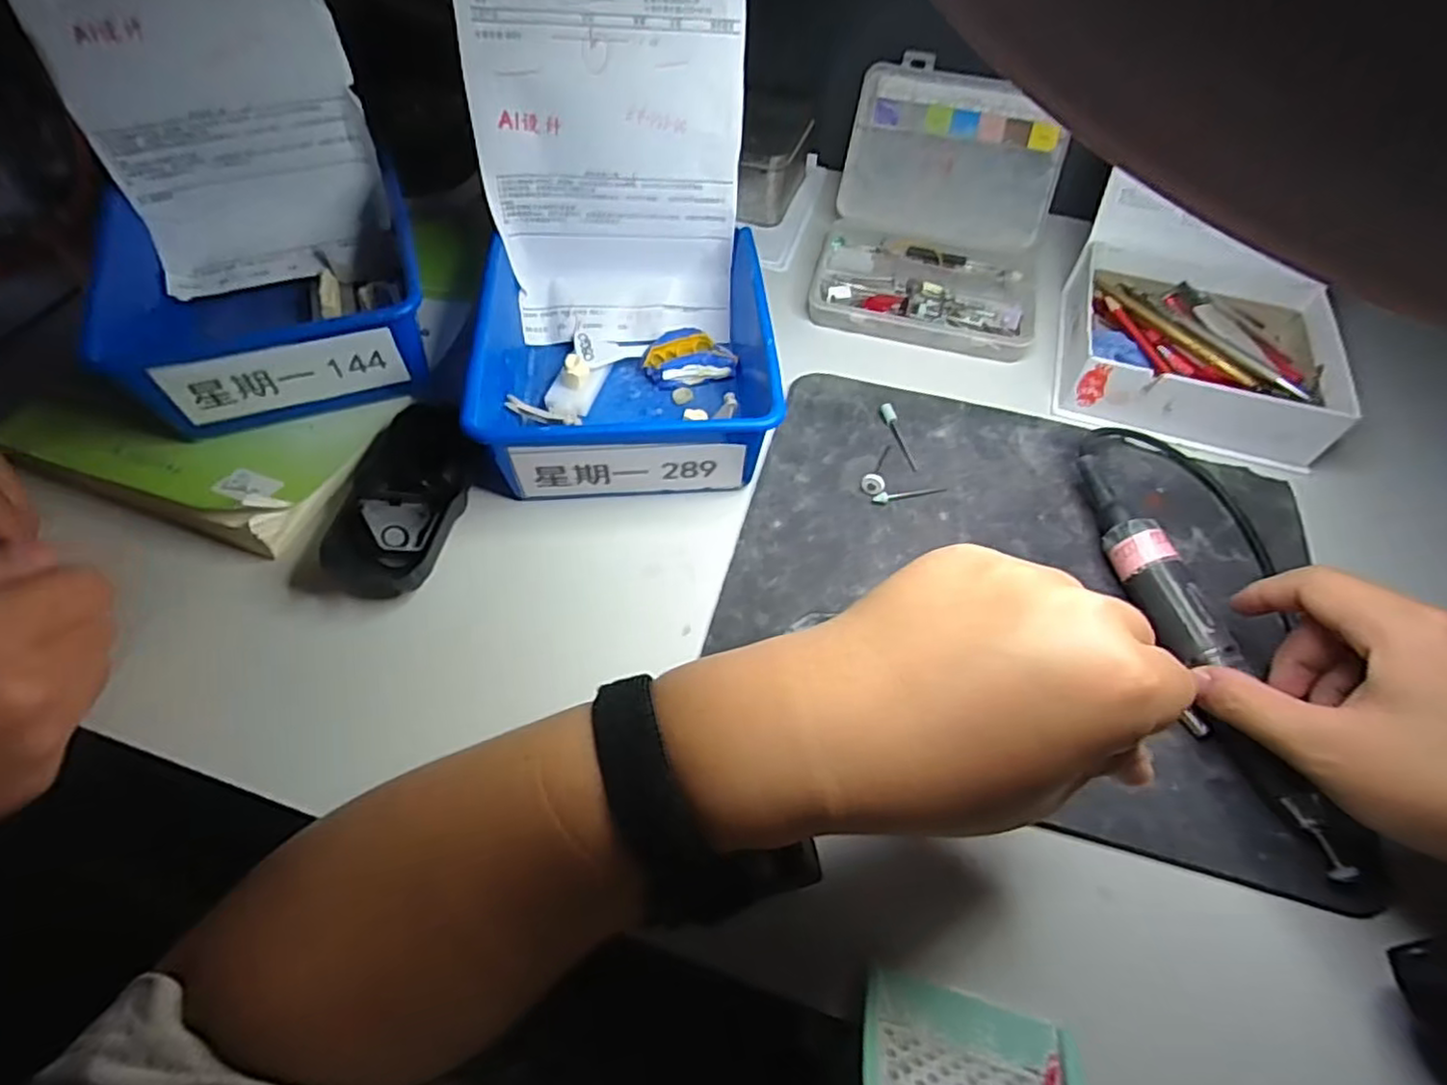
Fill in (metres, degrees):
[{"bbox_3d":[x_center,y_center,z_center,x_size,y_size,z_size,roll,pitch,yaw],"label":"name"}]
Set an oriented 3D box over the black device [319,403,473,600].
[{"bbox_3d":[-0.165,-0.025,0.358,0.061,0.031,0.113,1,58,-2],"label":"black device"}]

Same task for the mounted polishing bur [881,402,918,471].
[{"bbox_3d":[0.103,-0.063,0.405,0.008,0.004,0.050,-7,59,-8],"label":"mounted polishing bur"}]

